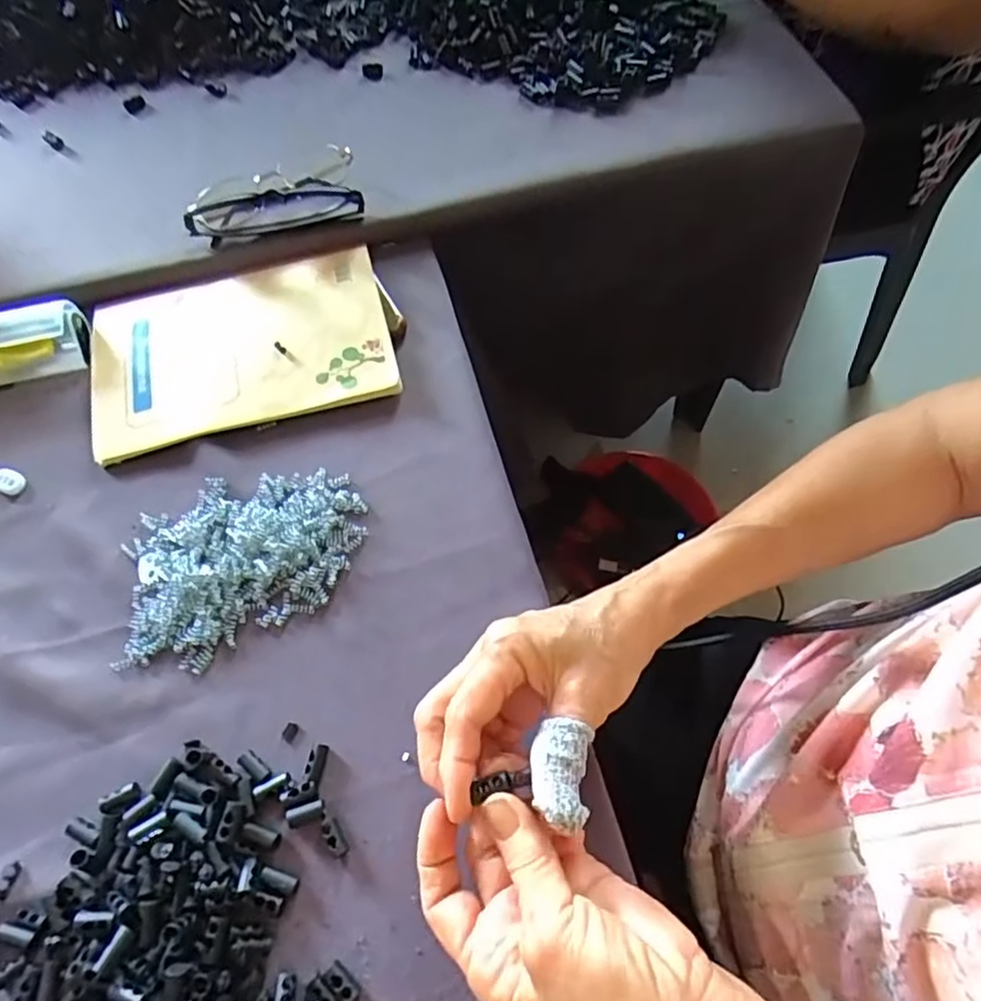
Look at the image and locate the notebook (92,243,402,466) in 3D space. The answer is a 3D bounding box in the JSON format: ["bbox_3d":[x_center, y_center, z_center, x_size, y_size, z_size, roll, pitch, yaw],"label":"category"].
[{"bbox_3d":[-0.178,-0.116,0.444,0.205,0.006,0.146,-14,65,-3],"label":"notebook"}]

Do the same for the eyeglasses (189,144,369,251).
[{"bbox_3d":[-0.165,-0.234,0.481,0.127,0.031,0.069,-11,65,-2],"label":"eyeglasses"}]

